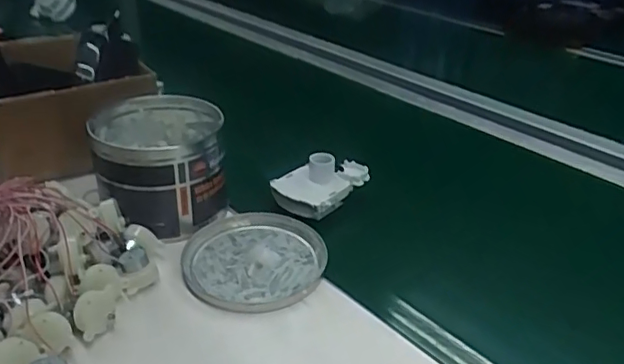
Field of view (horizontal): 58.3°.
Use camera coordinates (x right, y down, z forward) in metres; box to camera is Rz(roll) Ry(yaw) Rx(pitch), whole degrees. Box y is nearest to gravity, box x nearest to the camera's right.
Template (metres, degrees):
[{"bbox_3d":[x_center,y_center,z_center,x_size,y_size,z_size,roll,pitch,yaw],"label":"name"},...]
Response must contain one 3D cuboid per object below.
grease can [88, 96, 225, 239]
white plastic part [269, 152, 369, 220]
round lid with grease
[{"bbox_3d":[-0.157,-0.016,0.581,0.121,0.112,0.138,-10,31,-21],"label":"grease can"},{"bbox_3d":[0.009,-0.001,0.616,0.106,0.052,0.066,-24,38,-38],"label":"white plastic part"},{"bbox_3d":[-0.052,0.073,0.527,0.130,0.019,0.129,2,29,-1],"label":"round lid with grease"}]

